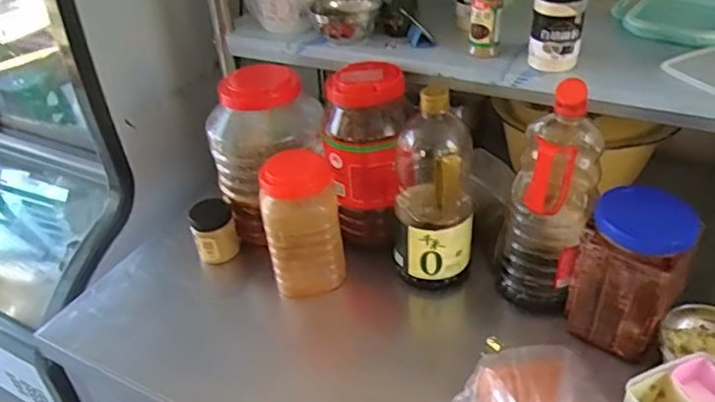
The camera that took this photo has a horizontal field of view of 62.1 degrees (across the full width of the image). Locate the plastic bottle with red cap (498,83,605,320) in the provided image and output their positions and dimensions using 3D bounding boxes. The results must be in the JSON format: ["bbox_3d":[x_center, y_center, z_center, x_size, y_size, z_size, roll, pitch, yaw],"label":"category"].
[{"bbox_3d":[0.235,0.004,0.729,0.097,0.287,0.073,14,41,24],"label":"plastic bottle with red cap"}]

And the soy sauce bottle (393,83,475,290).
[{"bbox_3d":[0.100,-0.017,0.795,0.107,0.269,0.108,-1,37,6],"label":"soy sauce bottle"}]

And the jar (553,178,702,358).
[{"bbox_3d":[0.316,0.080,0.701,0.119,0.174,0.098,23,46,33],"label":"jar"}]

